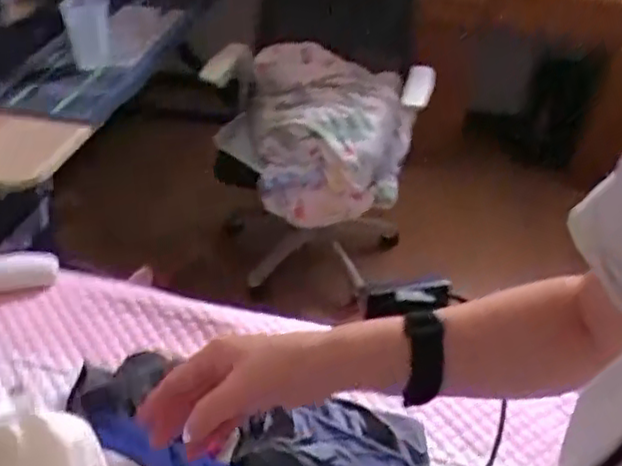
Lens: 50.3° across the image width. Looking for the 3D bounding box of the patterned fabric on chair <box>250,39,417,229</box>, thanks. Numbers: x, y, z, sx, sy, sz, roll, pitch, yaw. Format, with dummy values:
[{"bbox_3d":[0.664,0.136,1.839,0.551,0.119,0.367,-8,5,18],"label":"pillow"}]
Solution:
[{"bbox_3d":[0.060,-0.243,1.705,0.408,0.285,0.392,-5,39,-11],"label":"patterned fabric on chair"}]

